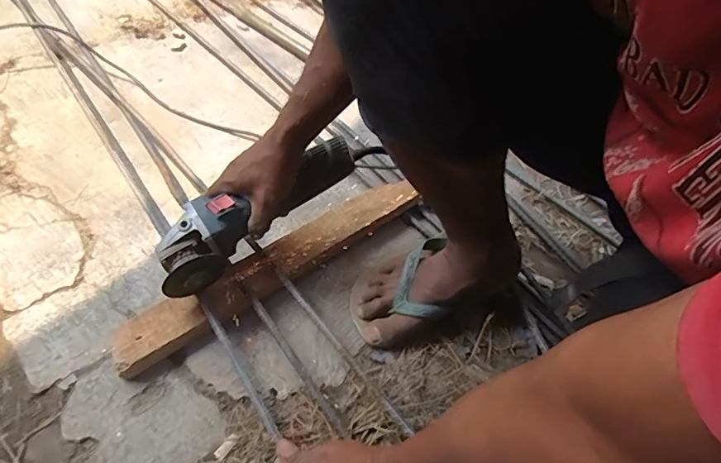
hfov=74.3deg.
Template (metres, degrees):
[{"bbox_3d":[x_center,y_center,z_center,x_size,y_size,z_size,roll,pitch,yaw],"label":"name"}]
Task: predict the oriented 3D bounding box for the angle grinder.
[{"bbox_3d":[-0.113,-0.036,0.598,0.311,0.069,0.072,-37,61,-19],"label":"angle grinder"}]

